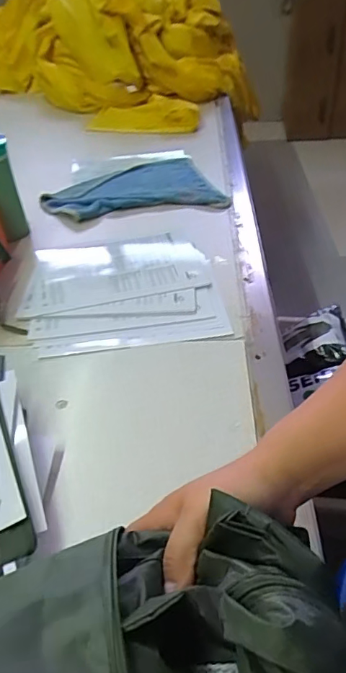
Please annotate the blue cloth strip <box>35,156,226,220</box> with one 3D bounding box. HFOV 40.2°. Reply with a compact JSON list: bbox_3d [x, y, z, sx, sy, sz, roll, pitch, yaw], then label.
[{"bbox_3d":[-0.101,-0.345,1.081,0.389,0.030,0.292,-11,41,-8],"label":"blue cloth strip"}]

